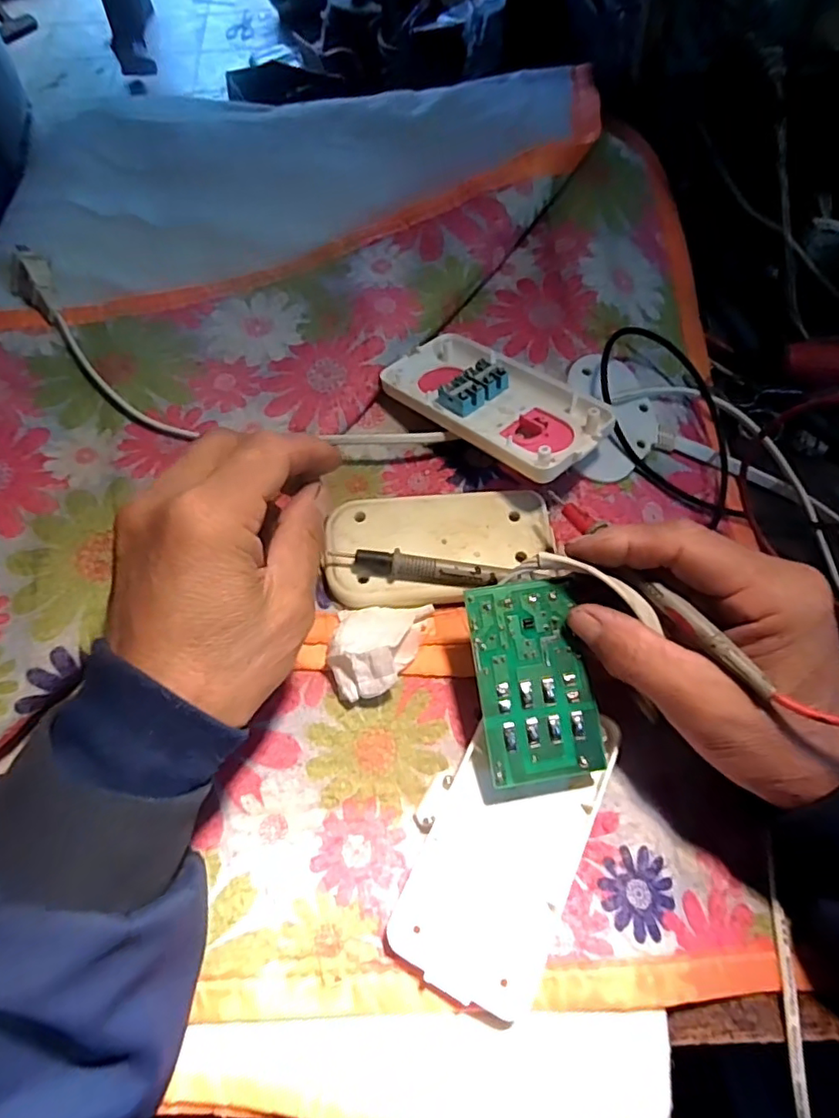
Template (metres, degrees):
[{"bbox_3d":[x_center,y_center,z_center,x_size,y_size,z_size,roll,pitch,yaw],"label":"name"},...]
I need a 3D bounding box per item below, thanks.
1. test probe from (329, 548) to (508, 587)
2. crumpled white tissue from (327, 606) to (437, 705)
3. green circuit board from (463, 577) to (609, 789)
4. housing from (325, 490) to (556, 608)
[{"bbox_3d":[-0.001,0.005,0.288,0.082,0.012,0.012,7,63,5],"label":"test probe"},{"bbox_3d":[-0.018,0.042,0.281,0.045,0.020,0.042,-1,63,1],"label":"crumpled white tissue"},{"bbox_3d":[0.049,0.052,0.259,0.048,0.004,0.083,-9,85,-3],"label":"green circuit board"},{"bbox_3d":[0.011,-0.006,0.300,0.111,0.011,0.056,-3,63,0],"label":"housing"}]

